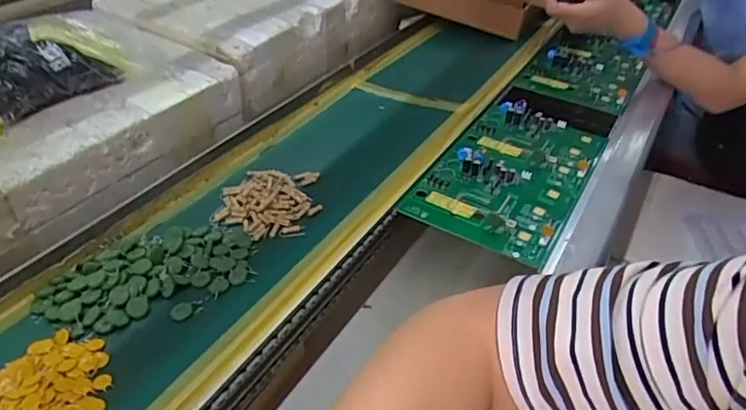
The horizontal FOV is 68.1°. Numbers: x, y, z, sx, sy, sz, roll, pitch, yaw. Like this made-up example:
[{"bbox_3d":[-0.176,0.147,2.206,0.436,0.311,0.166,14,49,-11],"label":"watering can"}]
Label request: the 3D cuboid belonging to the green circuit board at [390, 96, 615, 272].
[{"bbox_3d":[0.166,-0.045,0.649,0.160,0.020,0.275,23,43,21],"label":"green circuit board"}]

